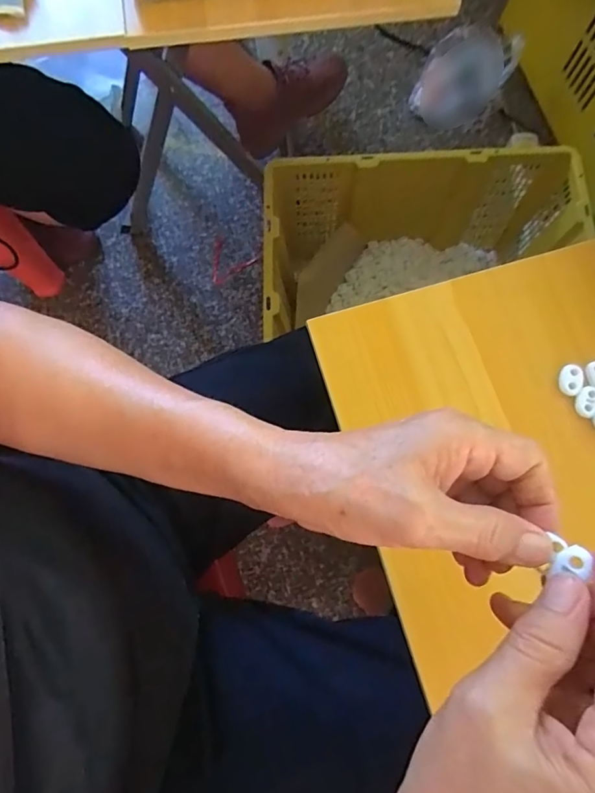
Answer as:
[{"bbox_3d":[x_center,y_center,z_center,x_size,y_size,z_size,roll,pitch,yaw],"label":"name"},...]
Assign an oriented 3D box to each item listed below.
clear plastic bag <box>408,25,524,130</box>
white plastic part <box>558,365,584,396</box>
[{"bbox_3d":[0.339,-0.659,0.970,0.177,0.097,0.201,28,79,7],"label":"clear plastic bag"},{"bbox_3d":[0.193,-0.012,0.332,0.015,0.004,0.022,10,77,3],"label":"white plastic part"}]

